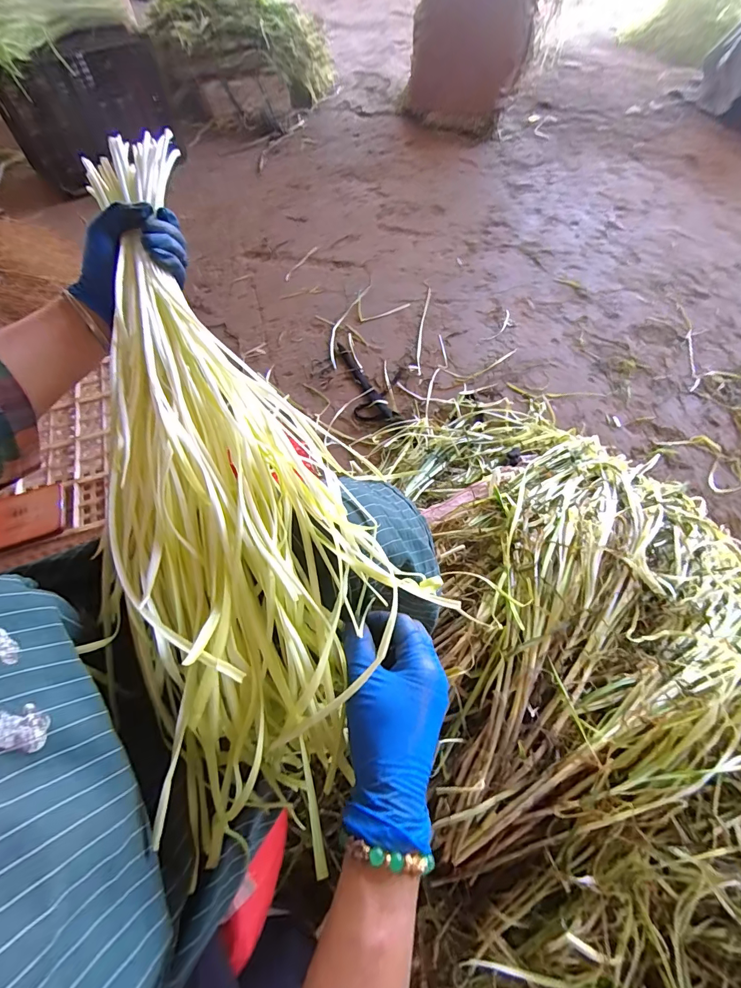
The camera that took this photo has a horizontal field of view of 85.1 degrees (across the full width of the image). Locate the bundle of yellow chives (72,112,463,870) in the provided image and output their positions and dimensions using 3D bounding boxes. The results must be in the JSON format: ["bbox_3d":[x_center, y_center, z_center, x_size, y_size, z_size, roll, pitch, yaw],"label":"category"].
[{"bbox_3d":[-0.131,-0.053,0.340,0.204,0.099,0.587,-18,77,-9],"label":"bundle of yellow chives"}]

